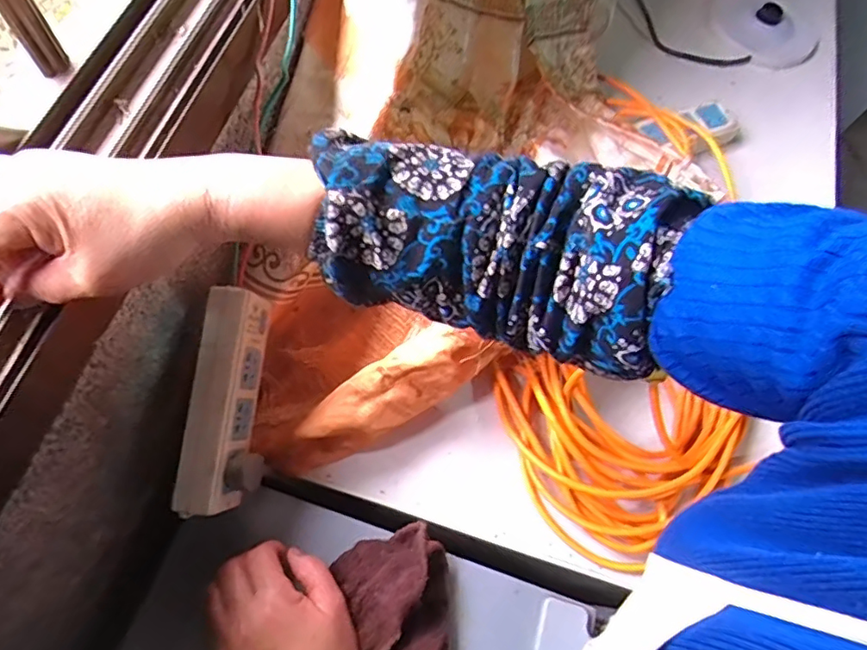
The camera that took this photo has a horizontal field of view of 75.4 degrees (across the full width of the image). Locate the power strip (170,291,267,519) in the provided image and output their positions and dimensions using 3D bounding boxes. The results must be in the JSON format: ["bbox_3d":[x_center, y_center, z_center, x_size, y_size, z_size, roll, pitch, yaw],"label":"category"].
[{"bbox_3d":[-0.170,0.059,0.464,0.044,0.058,0.181,7,79,2],"label":"power strip"}]

